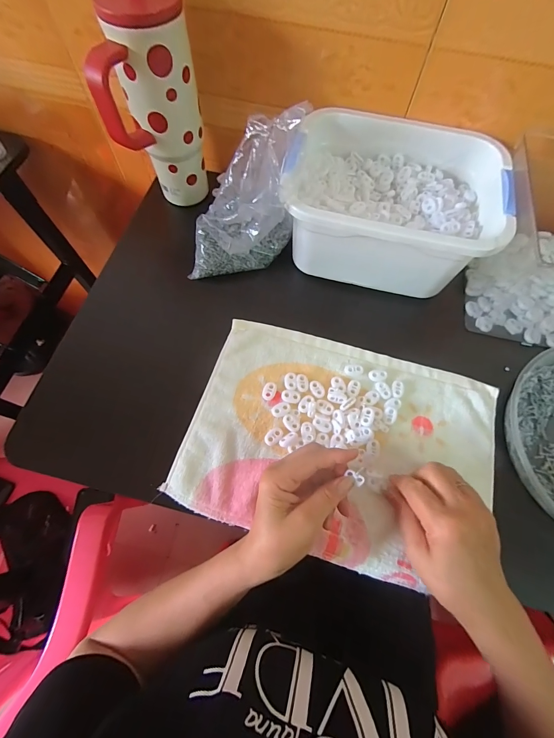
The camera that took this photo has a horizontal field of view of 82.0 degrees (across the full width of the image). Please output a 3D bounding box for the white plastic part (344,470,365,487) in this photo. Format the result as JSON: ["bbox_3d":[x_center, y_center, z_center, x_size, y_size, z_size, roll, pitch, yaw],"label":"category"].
[{"bbox_3d":[0.072,0.100,0.295,0.019,0.004,0.009,35,70,11],"label":"white plastic part"}]

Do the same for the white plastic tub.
[{"bbox_3d":[0.138,-0.207,0.407,0.233,0.108,0.187,15,68,3],"label":"white plastic tub"}]

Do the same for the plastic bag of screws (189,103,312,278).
[{"bbox_3d":[-0.044,-0.204,0.394,0.132,0.143,0.110,2,68,-2],"label":"plastic bag of screws"}]

